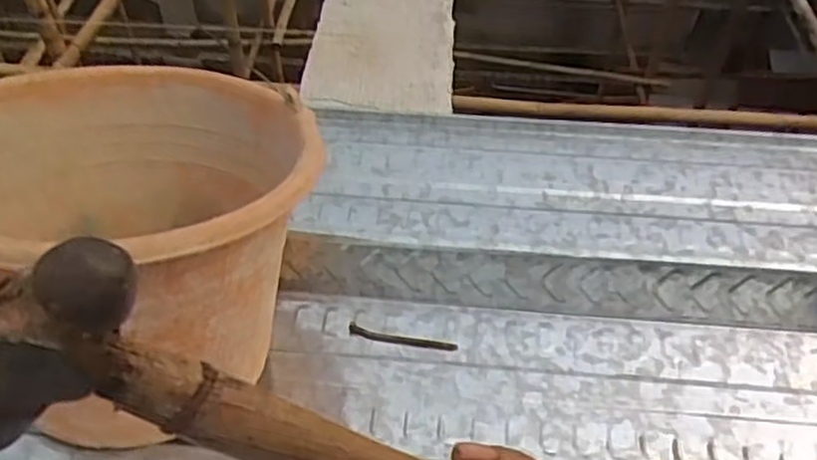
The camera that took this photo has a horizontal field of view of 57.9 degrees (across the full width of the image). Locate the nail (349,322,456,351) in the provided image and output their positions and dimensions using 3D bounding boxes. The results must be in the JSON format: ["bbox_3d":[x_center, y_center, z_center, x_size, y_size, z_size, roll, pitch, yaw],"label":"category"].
[{"bbox_3d":[-0.005,0.092,0.626,0.092,0.005,0.011,9,48,9],"label":"nail"}]

